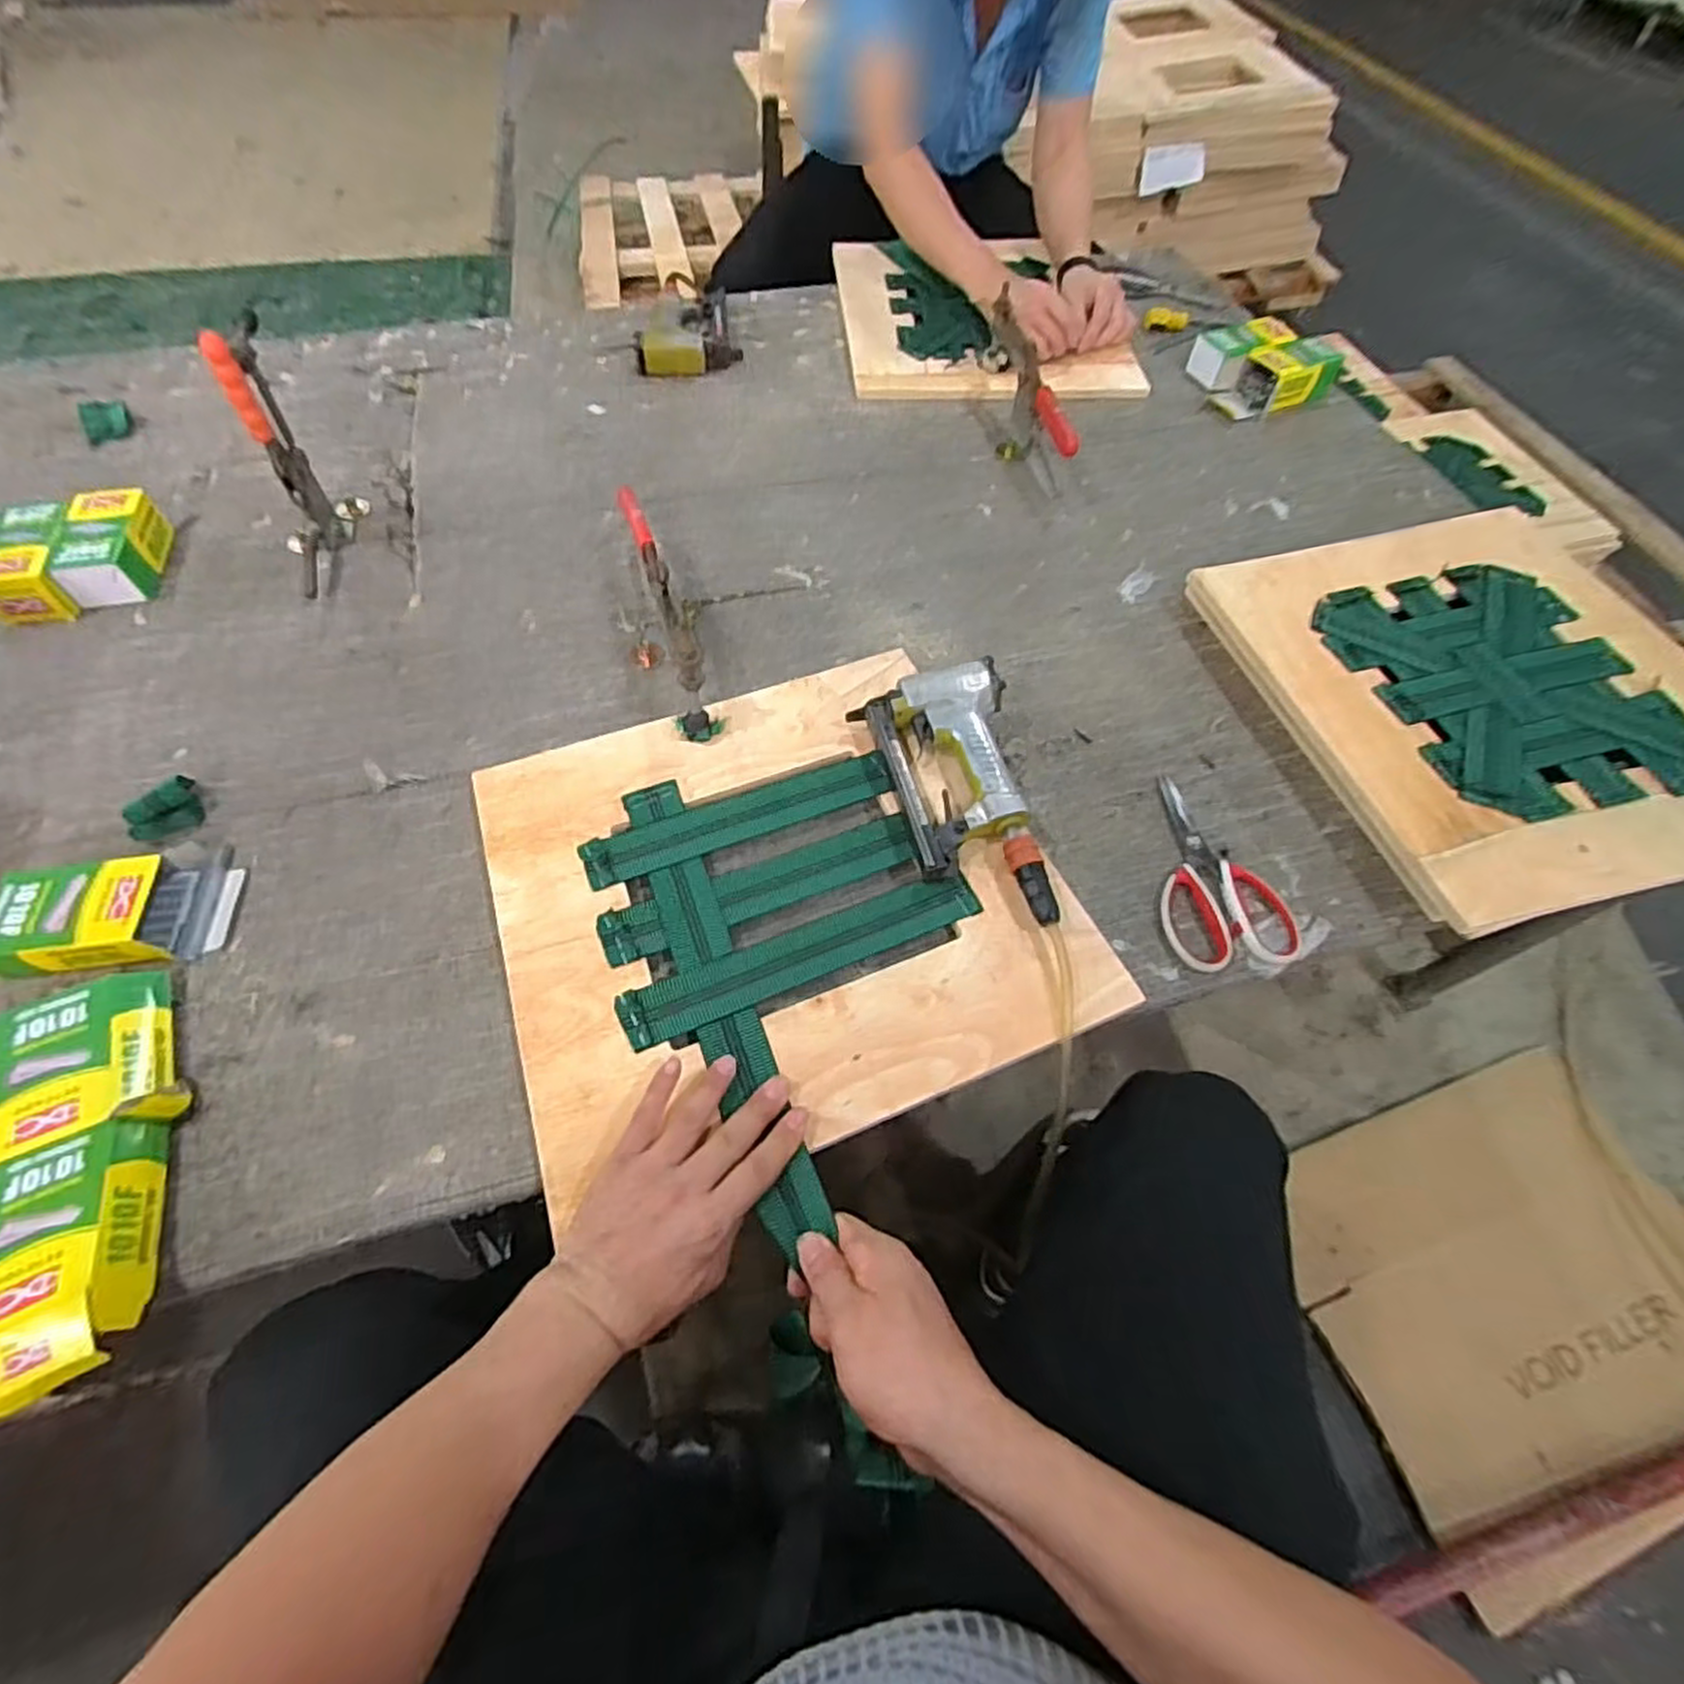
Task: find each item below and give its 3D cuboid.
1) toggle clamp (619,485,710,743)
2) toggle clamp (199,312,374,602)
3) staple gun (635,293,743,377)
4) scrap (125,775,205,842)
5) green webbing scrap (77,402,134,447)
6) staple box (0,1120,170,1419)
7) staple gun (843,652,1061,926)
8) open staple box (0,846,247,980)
[{"bbox_3d":[-0.163,-0.233,0.740,0.048,0.108,0.293,-15,60,-11],"label":"toggle clamp"},{"bbox_3d":[-0.567,-0.396,0.770,0.068,0.201,0.204,-9,59,-8],"label":"toggle clamp"},{"bbox_3d":[-0.224,-0.732,1.092,0.142,0.044,0.189,-8,58,-7],"label":"staple gun"},{"bbox_3d":[-0.566,-0.026,0.641,0.028,0.034,0.059,31,62,16],"label":"scrap"},{"bbox_3d":[-0.911,-0.522,0.949,0.049,0.008,0.093,-29,63,-19],"label":"green webbing scrap"},{"bbox_3d":[-0.469,0.253,0.462,0.091,0.036,0.141,-20,61,-14],"label":"staple box"},{"bbox_3d":[0.108,-0.039,0.656,0.128,0.055,0.248,-14,59,-11],"label":"staple gun"},{"bbox_3d":[-0.558,0.052,0.588,0.155,0.034,0.088,-7,58,-7],"label":"open staple box"}]

